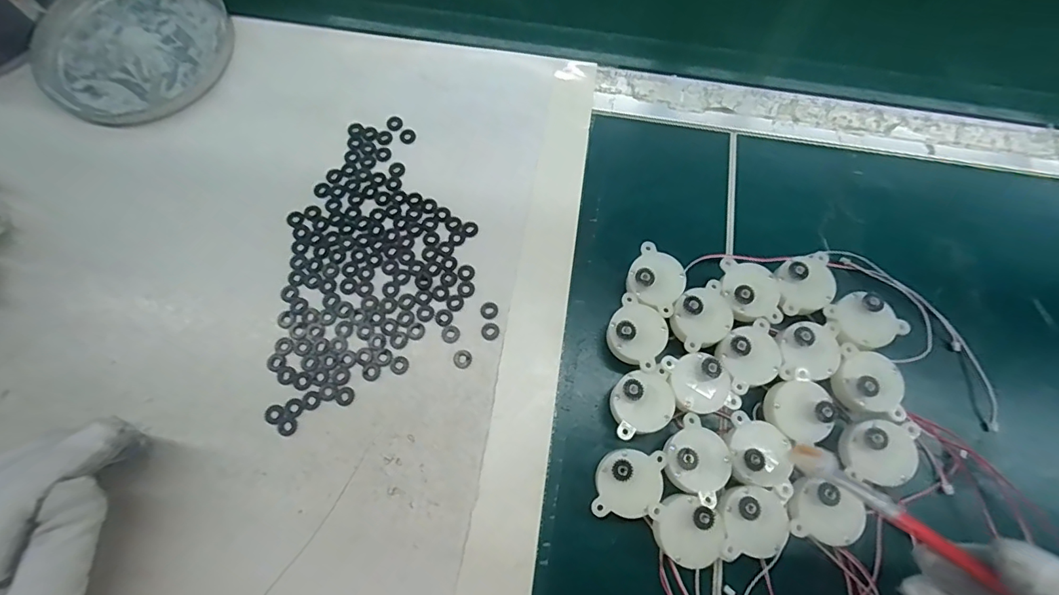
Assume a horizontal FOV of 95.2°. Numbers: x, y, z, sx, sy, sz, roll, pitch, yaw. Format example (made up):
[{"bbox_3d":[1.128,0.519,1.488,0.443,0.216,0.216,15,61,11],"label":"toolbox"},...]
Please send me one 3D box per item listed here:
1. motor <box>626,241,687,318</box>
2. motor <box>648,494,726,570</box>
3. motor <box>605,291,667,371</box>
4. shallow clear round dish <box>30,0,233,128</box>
[{"bbox_3d":[0.073,-0.008,0.286,0.031,0.032,0.039,27,75,7],"label":"motor"},{"bbox_3d":[0.077,0.116,0.244,0.037,0.028,0.030,33,76,8],"label":"motor"},{"bbox_3d":[0.060,0.022,0.276,0.031,0.032,0.035,29,75,7],"label":"motor"},{"bbox_3d":[-0.284,-0.187,0.347,0.125,0.029,0.131,-41,78,-11],"label":"shallow clear round dish"}]

